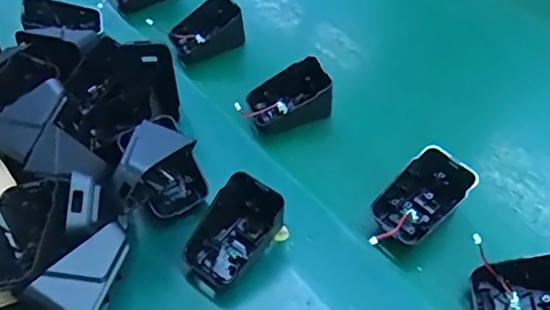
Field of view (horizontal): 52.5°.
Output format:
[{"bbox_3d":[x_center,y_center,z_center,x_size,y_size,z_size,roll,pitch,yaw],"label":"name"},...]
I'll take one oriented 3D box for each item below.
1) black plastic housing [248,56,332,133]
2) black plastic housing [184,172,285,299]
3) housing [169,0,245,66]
[{"bbox_3d":[0.011,-0.047,0.461,0.063,0.043,0.043,-17,52,-15],"label":"black plastic housing"},{"bbox_3d":[-0.027,0.053,0.364,0.044,0.045,0.064,32,56,23],"label":"black plastic housing"},{"bbox_3d":[-0.063,-0.115,0.521,0.062,0.042,0.041,-19,53,-17],"label":"housing"}]

